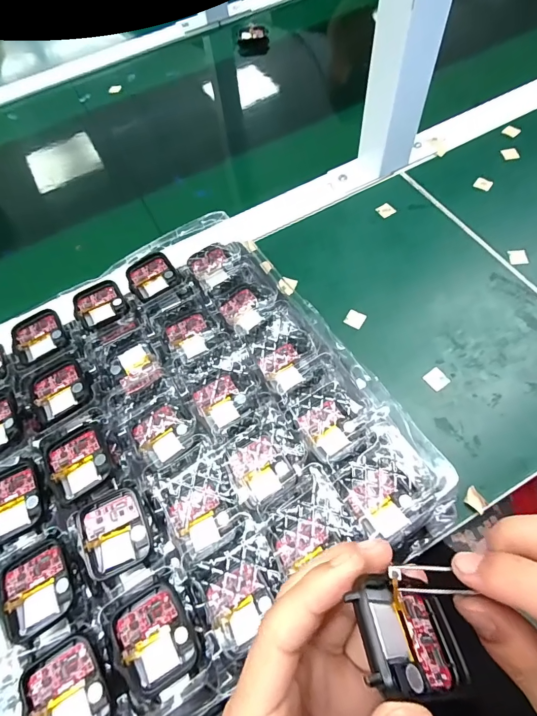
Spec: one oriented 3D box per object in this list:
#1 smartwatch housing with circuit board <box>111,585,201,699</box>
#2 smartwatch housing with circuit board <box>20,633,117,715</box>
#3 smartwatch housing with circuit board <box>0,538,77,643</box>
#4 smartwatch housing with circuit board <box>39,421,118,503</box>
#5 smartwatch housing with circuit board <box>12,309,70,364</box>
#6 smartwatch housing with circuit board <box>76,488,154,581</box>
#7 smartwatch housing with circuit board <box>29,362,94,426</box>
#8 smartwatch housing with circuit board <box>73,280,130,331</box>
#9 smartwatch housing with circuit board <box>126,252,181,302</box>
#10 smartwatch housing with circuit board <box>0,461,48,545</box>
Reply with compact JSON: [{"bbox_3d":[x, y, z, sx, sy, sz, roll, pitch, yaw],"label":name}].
[{"bbox_3d":[-0.059,0.145,0.194,0.036,0.010,0.043,-28,64,-9],"label":"smartwatch housing with circuit board"},{"bbox_3d":[-0.098,0.166,0.184,0.037,0.008,0.044,-31,64,-10],"label":"smartwatch housing with circuit board"},{"bbox_3d":[-0.128,0.128,0.209,0.036,0.010,0.042,-31,64,-10],"label":"smartwatch housing with circuit board"},{"bbox_3d":[-0.120,0.064,0.236,0.038,0.007,0.047,-32,64,-10],"label":"smartwatch housing with circuit board"},{"bbox_3d":[-0.179,-0.018,0.291,0.038,0.006,0.045,-33,64,-11],"label":"smartwatch housing with circuit board"},{"bbox_3d":[-0.089,0.101,0.219,0.037,0.009,0.042,-25,63,-7],"label":"smartwatch housing with circuit board"},{"bbox_3d":[-0.147,0.023,0.264,0.037,0.005,0.044,-35,65,-12],"label":"smartwatch housing with circuit board"},{"bbox_3d":[-0.136,-0.045,0.300,0.038,0.005,0.046,-32,64,-11],"label":"smartwatch housing with circuit board"},{"bbox_3d":[-0.097,-0.069,0.308,0.037,0.007,0.041,-32,64,-11],"label":"smartwatch housing with circuit board"},{"bbox_3d":[-0.157,0.086,0.229,0.039,0.007,0.045,-27,63,-8],"label":"smartwatch housing with circuit board"}]

